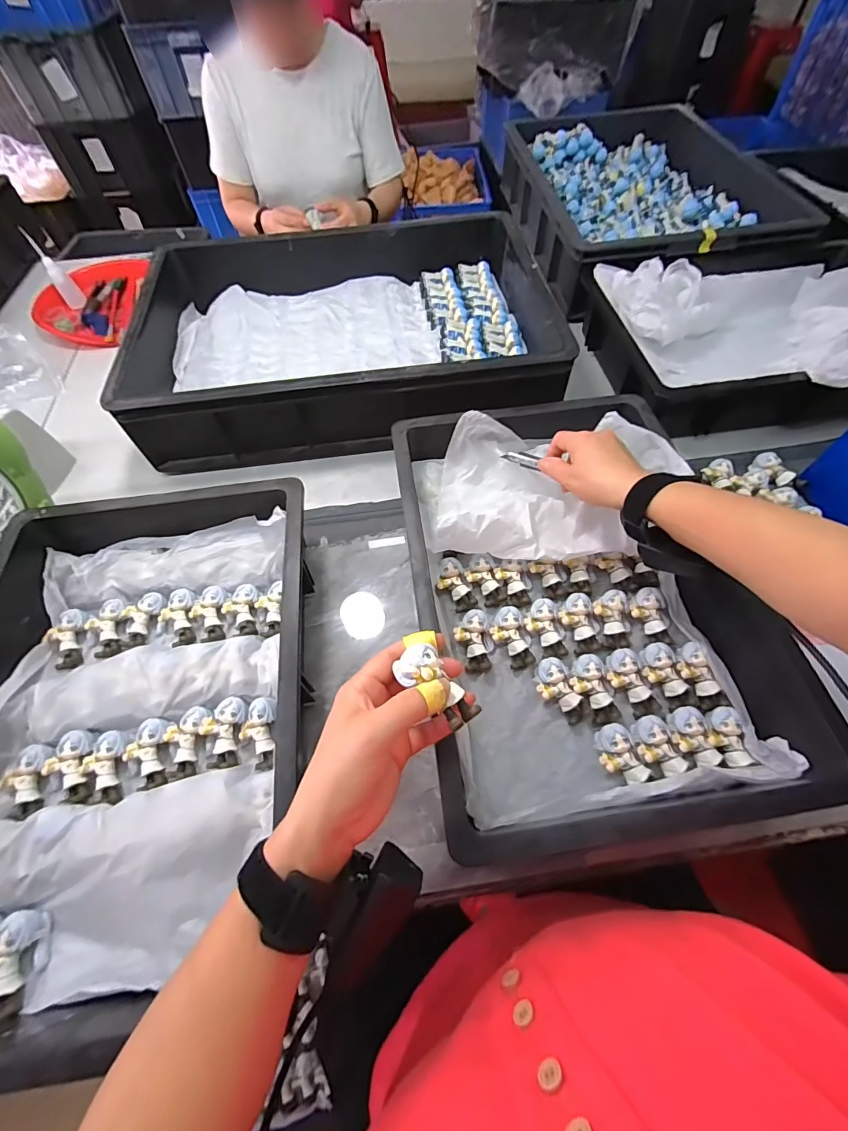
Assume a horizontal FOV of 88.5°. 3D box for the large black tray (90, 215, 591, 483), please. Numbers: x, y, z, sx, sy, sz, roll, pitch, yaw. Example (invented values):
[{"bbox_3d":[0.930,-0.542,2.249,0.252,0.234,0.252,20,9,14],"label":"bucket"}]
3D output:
[{"bbox_3d":[-0.118,-0.350,0.649,0.570,0.114,0.408,-9,63,-4],"label":"large black tray"}]

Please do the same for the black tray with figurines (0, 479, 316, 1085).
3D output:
[{"bbox_3d":[-0.264,0.135,0.401,0.317,0.097,0.448,-4,59,0],"label":"black tray with figurines"}]

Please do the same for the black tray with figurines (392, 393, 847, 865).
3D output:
[{"bbox_3d":[0.145,0.018,0.445,0.303,0.095,0.428,-7,59,-2],"label":"black tray with figurines"}]

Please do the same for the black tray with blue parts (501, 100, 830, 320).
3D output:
[{"bbox_3d":[0.398,-0.693,0.826,0.387,0.136,0.544,-8,59,-2],"label":"black tray with blue parts"}]

